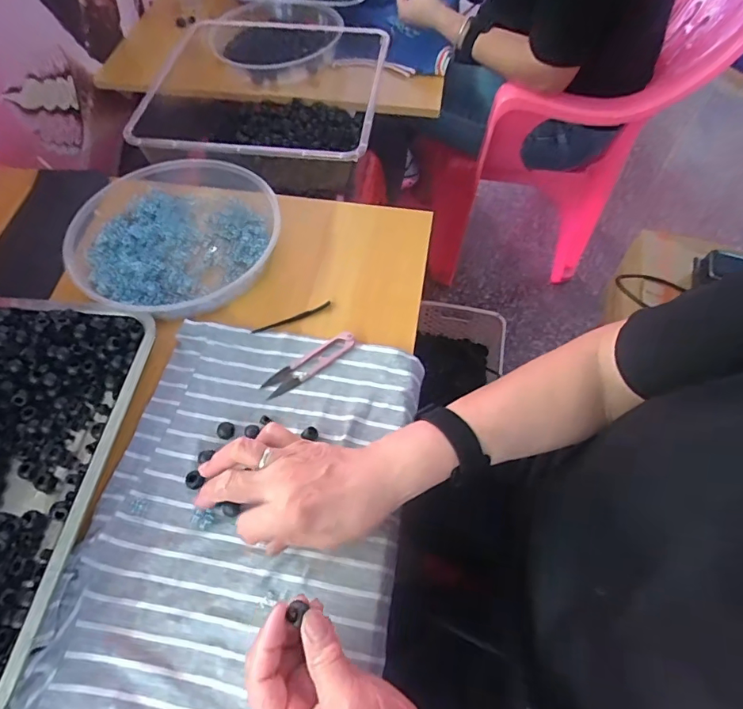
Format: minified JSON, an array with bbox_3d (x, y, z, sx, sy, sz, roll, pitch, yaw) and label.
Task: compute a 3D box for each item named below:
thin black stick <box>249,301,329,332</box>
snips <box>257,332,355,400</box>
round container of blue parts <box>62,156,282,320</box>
[{"bbox_3d":[-0.084,-0.038,0.507,0.086,0.005,0.008,-22,61,-13],"label":"thin black stick"},{"bbox_3d":[-0.061,0.007,0.471,0.099,0.013,0.023,-32,64,-19],"label":"snips"},{"bbox_3d":[-0.217,-0.134,0.539,0.222,0.040,0.235,0,58,0],"label":"round container of blue parts"}]

